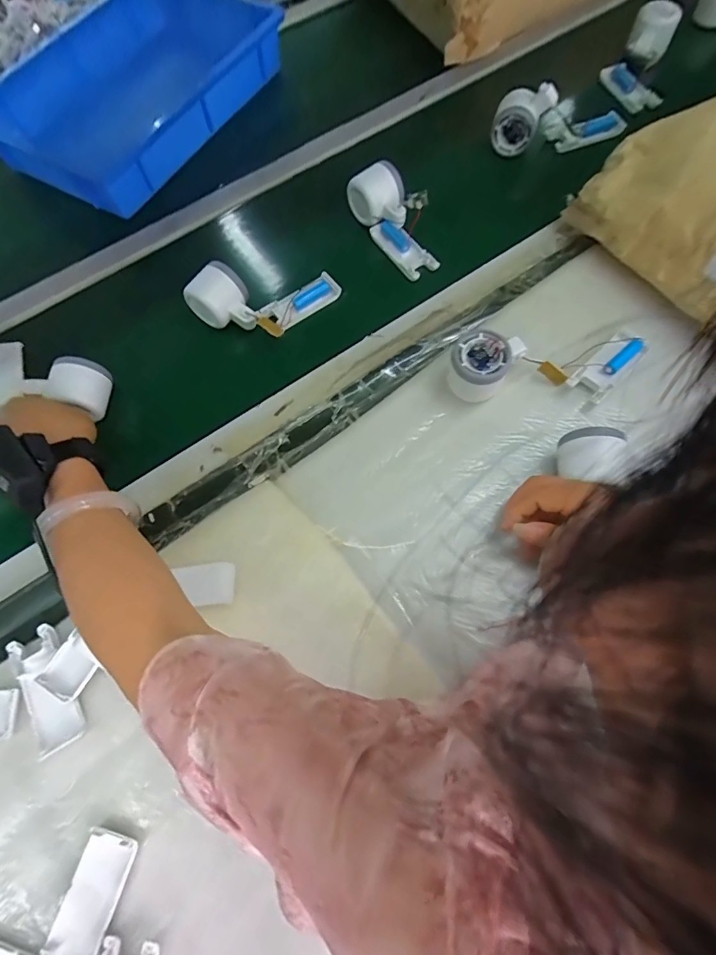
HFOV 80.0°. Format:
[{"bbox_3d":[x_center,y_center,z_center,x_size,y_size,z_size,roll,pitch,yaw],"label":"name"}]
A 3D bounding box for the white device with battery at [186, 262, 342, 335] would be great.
[{"bbox_3d":[-0.111,-0.207,0.514,0.180,0.054,0.096,-6,70,-14],"label":"white device with battery"}]

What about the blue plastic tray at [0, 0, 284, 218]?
[{"bbox_3d":[-0.353,-0.626,0.672,0.313,0.070,0.446,28,74,13],"label":"blue plastic tray"}]

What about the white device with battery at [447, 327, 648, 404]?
[{"bbox_3d":[0.203,-0.115,0.445,0.215,0.052,0.082,-9,71,-1],"label":"white device with battery"}]

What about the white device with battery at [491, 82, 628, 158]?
[{"bbox_3d":[0.288,-0.499,0.602,0.200,0.073,0.039,-8,70,-16],"label":"white device with battery"}]

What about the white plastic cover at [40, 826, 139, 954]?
[{"bbox_3d":[-0.205,0.327,0.317,0.042,0.012,0.104,14,71,9],"label":"white plastic cover"}]

